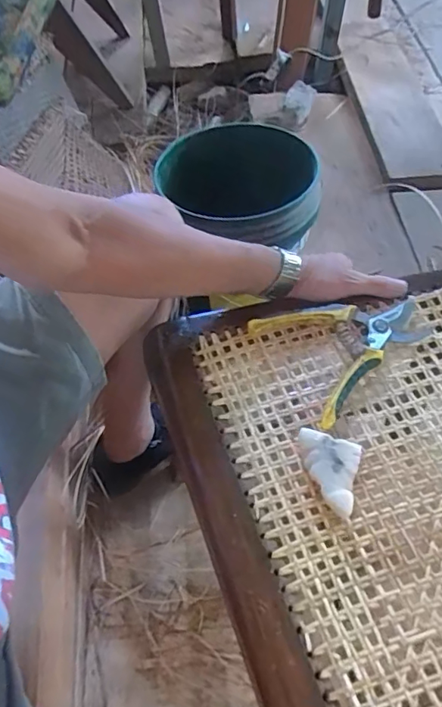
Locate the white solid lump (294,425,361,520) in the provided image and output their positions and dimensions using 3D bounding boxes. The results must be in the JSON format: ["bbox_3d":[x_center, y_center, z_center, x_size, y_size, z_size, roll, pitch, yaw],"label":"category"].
[{"bbox_3d":[0.095,0.107,0.479,0.057,0.023,0.066,12,59,9],"label":"white solid lump"}]

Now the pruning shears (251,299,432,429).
[{"bbox_3d":[0.139,-0.016,0.554,0.174,0.021,0.132,-27,61,-14],"label":"pruning shears"}]

